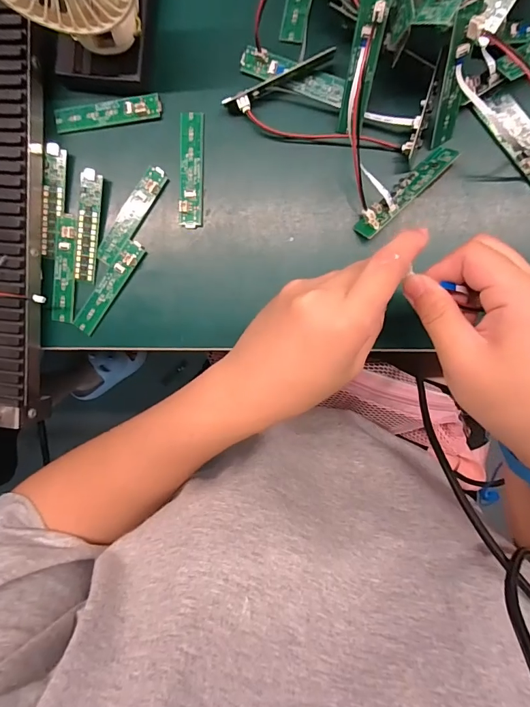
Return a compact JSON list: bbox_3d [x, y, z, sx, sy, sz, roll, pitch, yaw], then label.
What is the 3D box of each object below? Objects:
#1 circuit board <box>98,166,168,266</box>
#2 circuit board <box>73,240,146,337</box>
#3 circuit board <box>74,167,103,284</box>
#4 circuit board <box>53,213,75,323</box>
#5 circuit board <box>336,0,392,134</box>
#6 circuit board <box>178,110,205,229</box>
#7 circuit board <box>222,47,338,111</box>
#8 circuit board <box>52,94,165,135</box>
[{"bbox_3d":[-0.105,-0.108,0.311,0.016,0.007,0.083,36,97,0],"label":"circuit board"},{"bbox_3d":[-0.125,-0.053,0.318,0.017,0.007,0.084,36,97,1],"label":"circuit board"},{"bbox_3d":[-0.139,-0.099,0.313,0.016,0.004,0.084,9,104,-5],"label":"circuit board"},{"bbox_3d":[-0.161,-0.068,0.316,0.016,0.007,0.085,6,96,4],"label":"circuit board"},{"bbox_3d":[0.062,-0.185,0.256,0.018,0.010,0.081,11,140,3],"label":"circuit board"},{"bbox_3d":[-0.057,-0.141,0.303,0.018,0.008,0.085,2,96,4],"label":"circuit board"},{"bbox_3d":[0.010,-0.194,0.286,0.082,0.016,0.012,-24,93,6],"label":"circuit board"},{"bbox_3d":[-0.121,-0.185,0.304,0.083,0.010,0.019,-6,95,5],"label":"circuit board"}]

